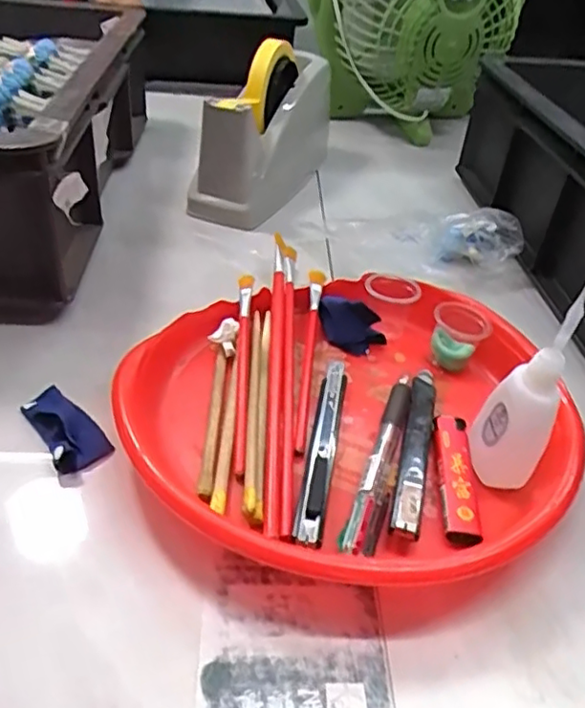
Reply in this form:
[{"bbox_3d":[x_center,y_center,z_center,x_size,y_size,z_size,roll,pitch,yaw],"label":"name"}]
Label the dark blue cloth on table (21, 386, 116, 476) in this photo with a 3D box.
[{"bbox_3d":[-0.127,0.039,0.352,0.030,0.014,0.065,-22,47,-31],"label":"dark blue cloth on table"}]

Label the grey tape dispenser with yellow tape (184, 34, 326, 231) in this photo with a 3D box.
[{"bbox_3d":[-0.024,-0.221,0.605,0.078,0.117,0.203,14,40,11],"label":"grey tape dispenser with yellow tape"}]

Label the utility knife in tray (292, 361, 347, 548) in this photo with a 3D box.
[{"bbox_3d":[0.017,0.045,0.350,0.016,0.010,0.132,10,39,4],"label":"utility knife in tray"}]

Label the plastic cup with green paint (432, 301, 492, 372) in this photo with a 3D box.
[{"bbox_3d":[0.110,-0.012,0.415,0.035,0.032,0.038,4,39,-3],"label":"plastic cup with green paint"}]

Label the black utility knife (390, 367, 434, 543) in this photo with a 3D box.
[{"bbox_3d":[0.069,0.047,0.351,0.015,0.013,0.128,13,40,8],"label":"black utility knife"}]

